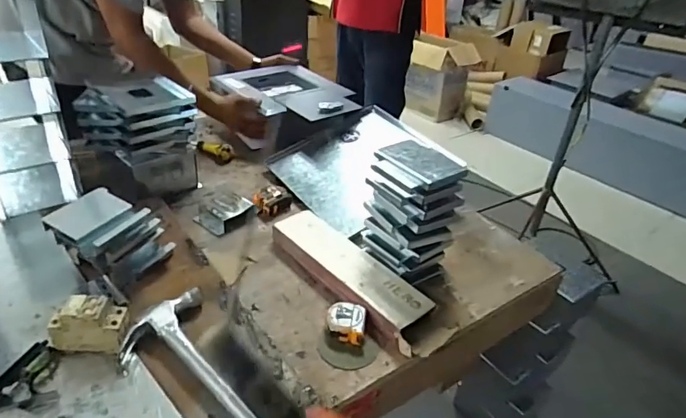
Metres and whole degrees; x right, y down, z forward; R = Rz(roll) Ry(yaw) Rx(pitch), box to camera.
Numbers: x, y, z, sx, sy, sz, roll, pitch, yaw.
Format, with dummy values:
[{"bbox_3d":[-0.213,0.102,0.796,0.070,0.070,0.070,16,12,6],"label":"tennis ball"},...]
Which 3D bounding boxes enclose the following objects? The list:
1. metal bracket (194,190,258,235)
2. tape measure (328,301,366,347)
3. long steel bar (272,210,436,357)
[{"bbox_3d":[-0.222,0.006,0.864,0.081,0.030,0.092,29,40,32],"label":"metal bracket"},{"bbox_3d":[0.005,0.159,0.664,0.052,0.026,0.053,9,33,5],"label":"tape measure"},{"bbox_3d":[0.013,0.102,0.744,0.092,0.037,0.328,-24,43,-37],"label":"long steel bar"}]

